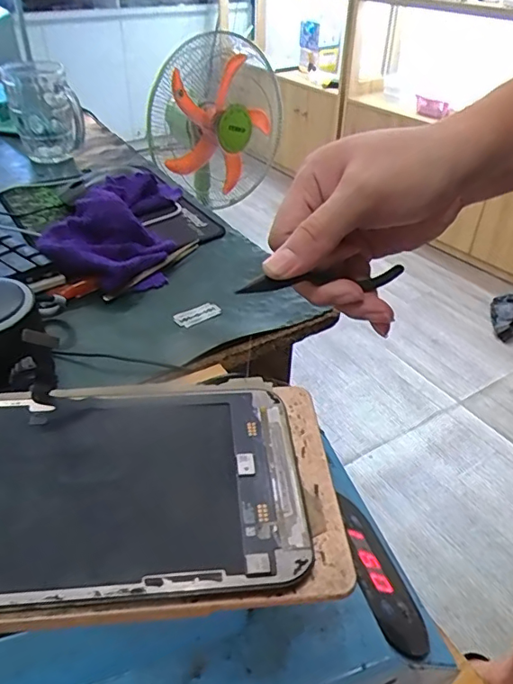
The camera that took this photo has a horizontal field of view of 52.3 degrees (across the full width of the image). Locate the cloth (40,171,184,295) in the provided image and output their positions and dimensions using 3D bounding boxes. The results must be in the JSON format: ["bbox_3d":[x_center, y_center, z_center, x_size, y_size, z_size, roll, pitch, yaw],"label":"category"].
[{"bbox_3d":[-0.148,-0.135,0.565,0.126,0.052,0.230,2,36,2],"label":"cloth"}]

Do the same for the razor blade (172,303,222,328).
[{"bbox_3d":[-0.052,-0.025,0.462,0.040,0.004,0.020,-26,52,-29],"label":"razor blade"}]

